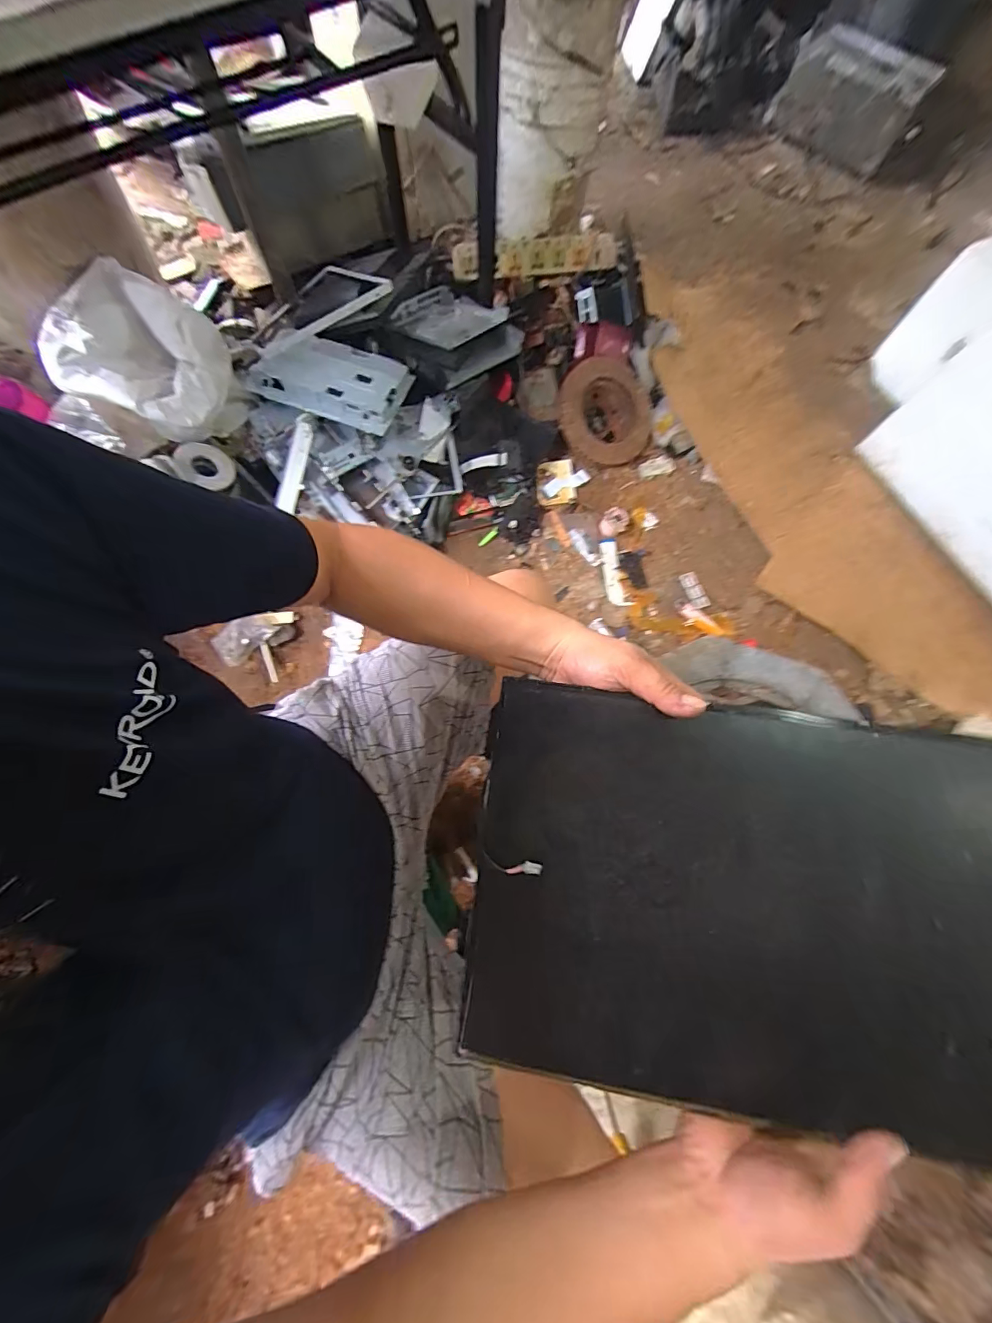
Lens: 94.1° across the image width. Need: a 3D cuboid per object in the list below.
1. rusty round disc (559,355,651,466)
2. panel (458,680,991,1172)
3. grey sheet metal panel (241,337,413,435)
[{"bbox_3d":[0.281,-0.626,1.165,0.255,0.032,0.256,-1,93,-17],"label":"rusty round disc"},{"bbox_3d":[0.193,0.170,0.313,0.410,0.011,0.263,6,86,7],"label":"panel"},{"bbox_3d":[-0.359,-0.596,0.973,0.336,0.051,0.159,18,89,6],"label":"grey sheet metal panel"}]

